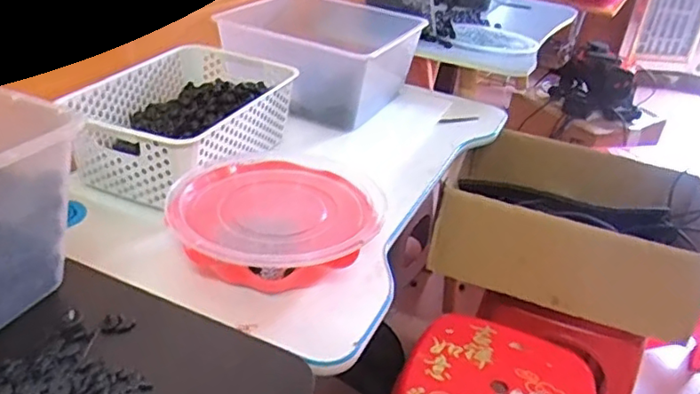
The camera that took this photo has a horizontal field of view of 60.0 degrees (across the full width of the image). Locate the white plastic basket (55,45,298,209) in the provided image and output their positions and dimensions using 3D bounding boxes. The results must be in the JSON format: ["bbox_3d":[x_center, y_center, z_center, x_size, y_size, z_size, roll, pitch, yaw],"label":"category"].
[{"bbox_3d":[-0.226,-0.111,0.861,0.206,0.102,0.323,17,32,17],"label":"white plastic basket"}]

